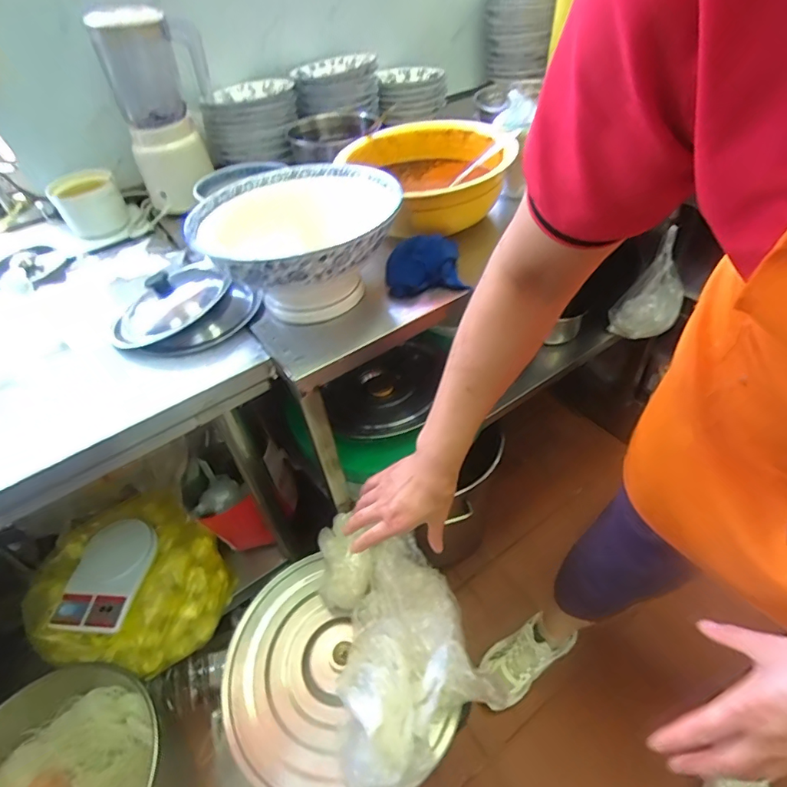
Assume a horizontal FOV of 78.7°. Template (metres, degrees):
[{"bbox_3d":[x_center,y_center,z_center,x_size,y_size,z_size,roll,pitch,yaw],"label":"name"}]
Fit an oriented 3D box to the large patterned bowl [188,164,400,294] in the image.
[{"bbox_3d":[-0.127,-0.218,0.699,0.265,0.121,0.276,-3,44,3],"label":"large patterned bowl"}]

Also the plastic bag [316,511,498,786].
[{"bbox_3d":[0.004,0.333,0.713,0.206,0.097,0.383,-11,45,-6],"label":"plastic bag"}]

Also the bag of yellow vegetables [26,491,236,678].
[{"bbox_3d":[-0.533,0.397,0.990,0.319,0.176,0.331,28,54,30],"label":"bag of yellow vegetables"}]

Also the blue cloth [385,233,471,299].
[{"bbox_3d":[0.050,-0.195,0.743,0.125,0.064,0.091,-13,45,-8],"label":"blue cloth"}]

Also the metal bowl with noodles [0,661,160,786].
[{"bbox_3d":[-0.556,0.646,0.760,0.358,0.138,0.315,-34,51,-26],"label":"metal bowl with noodles"}]

